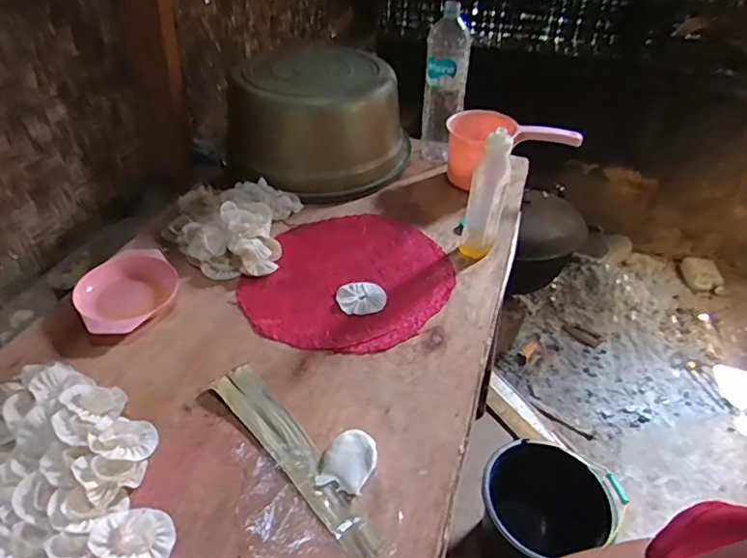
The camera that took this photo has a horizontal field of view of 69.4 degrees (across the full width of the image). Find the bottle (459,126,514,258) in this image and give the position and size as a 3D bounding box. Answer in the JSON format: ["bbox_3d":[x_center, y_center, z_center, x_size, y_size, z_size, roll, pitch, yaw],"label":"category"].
[{"bbox_3d":[0.189,-0.137,0.896,0.059,0.218,0.063,13,41,12],"label":"bottle"}]

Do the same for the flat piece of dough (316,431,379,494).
[{"bbox_3d":[-0.027,0.212,0.632,0.057,0.011,0.073,15,42,14],"label":"flat piece of dough"}]

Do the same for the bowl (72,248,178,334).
[{"bbox_3d":[-0.375,0.022,0.836,0.149,0.035,0.159,-26,48,-30],"label":"bowl"}]

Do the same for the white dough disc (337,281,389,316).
[{"bbox_3d":[-0.018,0.031,0.868,0.079,0.014,0.075,2,40,-2],"label":"white dough disc"}]

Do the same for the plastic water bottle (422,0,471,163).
[{"bbox_3d":[0.145,-0.385,1.116,0.084,0.309,0.075,4,40,1],"label":"plastic water bottle"}]

